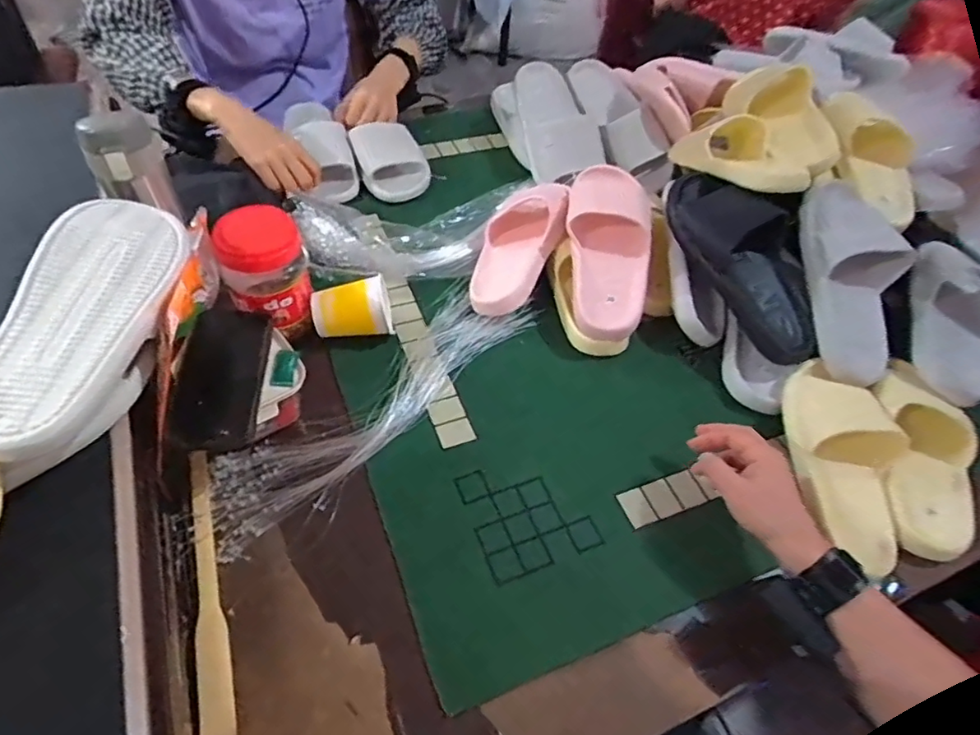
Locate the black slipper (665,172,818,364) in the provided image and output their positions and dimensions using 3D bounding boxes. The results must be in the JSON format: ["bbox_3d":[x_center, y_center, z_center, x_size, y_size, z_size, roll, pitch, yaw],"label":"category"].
[{"bbox_3d":[0.318,-0.135,0.709,0.114,0.080,0.269,-20,74,-19],"label":"black slipper"}]

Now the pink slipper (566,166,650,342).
[{"bbox_3d":[0.153,-0.159,0.731,0.098,0.060,0.255,3,71,-3],"label":"pink slipper"}]

